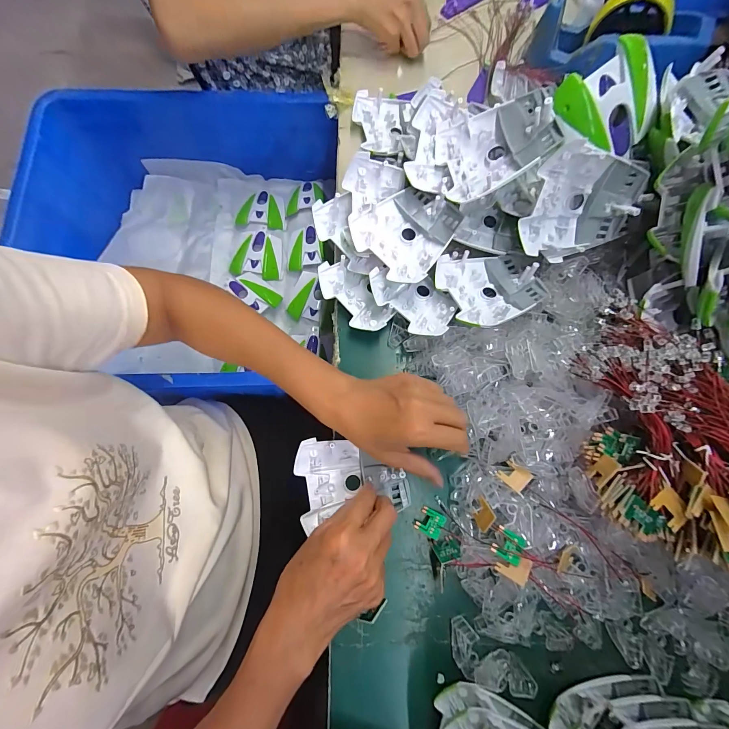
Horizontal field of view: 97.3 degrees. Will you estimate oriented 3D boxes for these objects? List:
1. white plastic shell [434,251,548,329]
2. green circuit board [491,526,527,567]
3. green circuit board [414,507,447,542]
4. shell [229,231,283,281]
[{"bbox_3d":[0.138,-0.092,0.352,0.104,0.028,0.095,-25,78,-6],"label":"white plastic shell"},{"bbox_3d":[0.132,0.166,0.294,0.025,0.004,0.026,32,67,17],"label":"green circuit board"},{"bbox_3d":[0.067,0.161,0.327,0.025,0.006,0.026,17,54,32],"label":"green circuit board"},{"bbox_3d":[-0.204,-0.206,0.608,0.095,0.040,0.102,0,77,0],"label":"shell"}]

